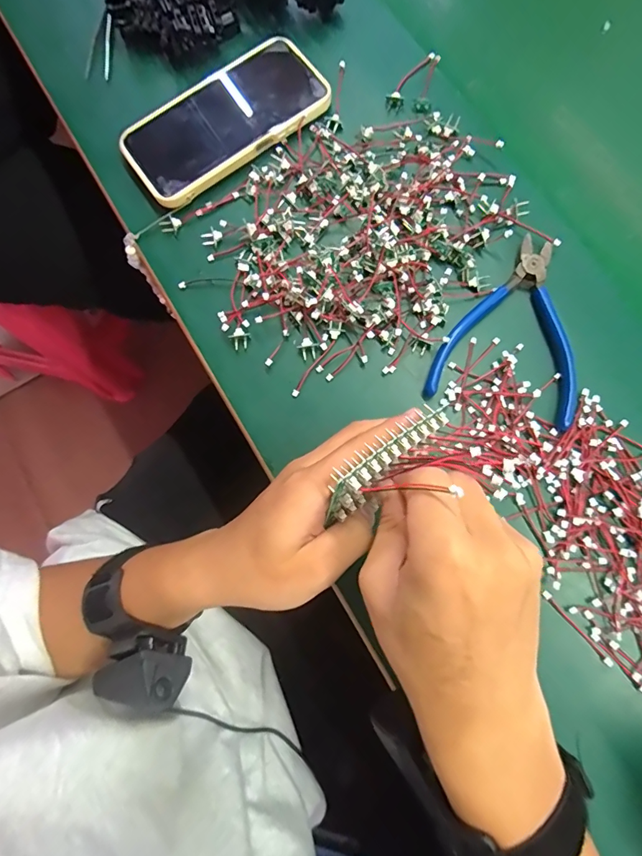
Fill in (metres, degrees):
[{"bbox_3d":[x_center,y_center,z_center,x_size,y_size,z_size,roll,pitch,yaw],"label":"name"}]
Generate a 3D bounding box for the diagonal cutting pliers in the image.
[{"bbox_3d":[0.141,-0.076,0.324,0.101,0.015,0.134,13,79,4],"label":"diagonal cutting pliers"}]

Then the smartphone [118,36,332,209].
[{"bbox_3d":[-0.080,-0.255,0.358,0.167,0.015,0.087,-33,80,-5],"label":"smartphone"}]

